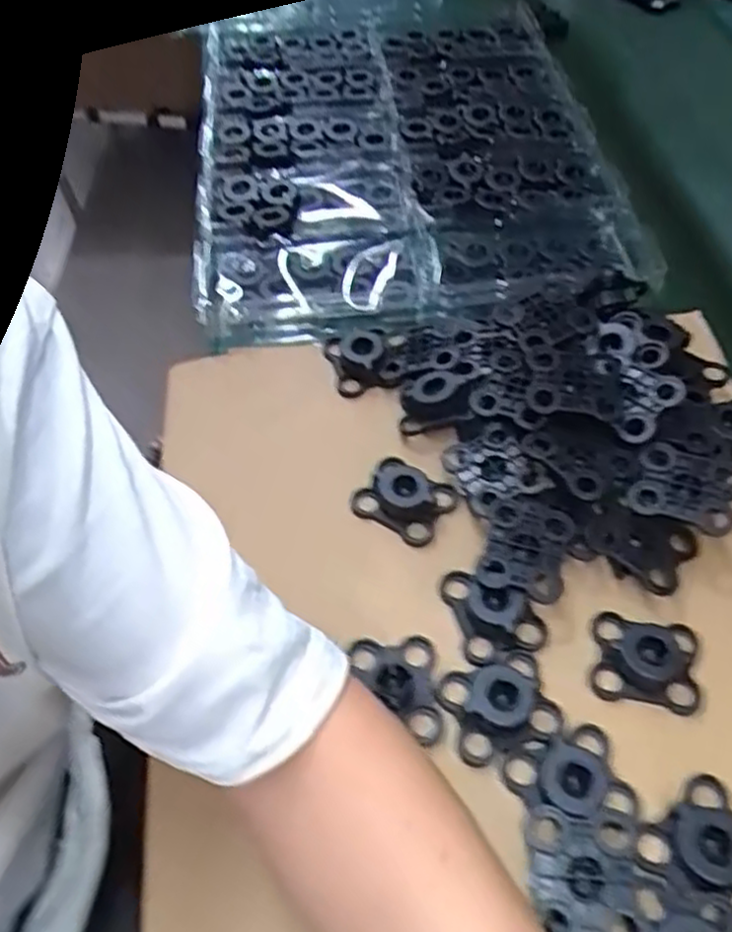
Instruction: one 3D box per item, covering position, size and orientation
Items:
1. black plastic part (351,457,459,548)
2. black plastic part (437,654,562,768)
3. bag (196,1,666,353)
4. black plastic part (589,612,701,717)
[{"bbox_3d":[0.025,0.017,0.468,0.057,0.018,0.046,30,60,21],"label":"black plastic part"},{"bbox_3d":[0.071,0.124,0.388,0.056,0.016,0.048,-15,55,-9],"label":"black plastic part"},{"bbox_3d":[-0.061,-0.308,0.712,0.190,0.027,0.500,-6,54,-3],"label":"bag"},{"bbox_3d":[0.155,0.104,0.404,0.055,0.018,0.048,11,55,9],"label":"black plastic part"}]

